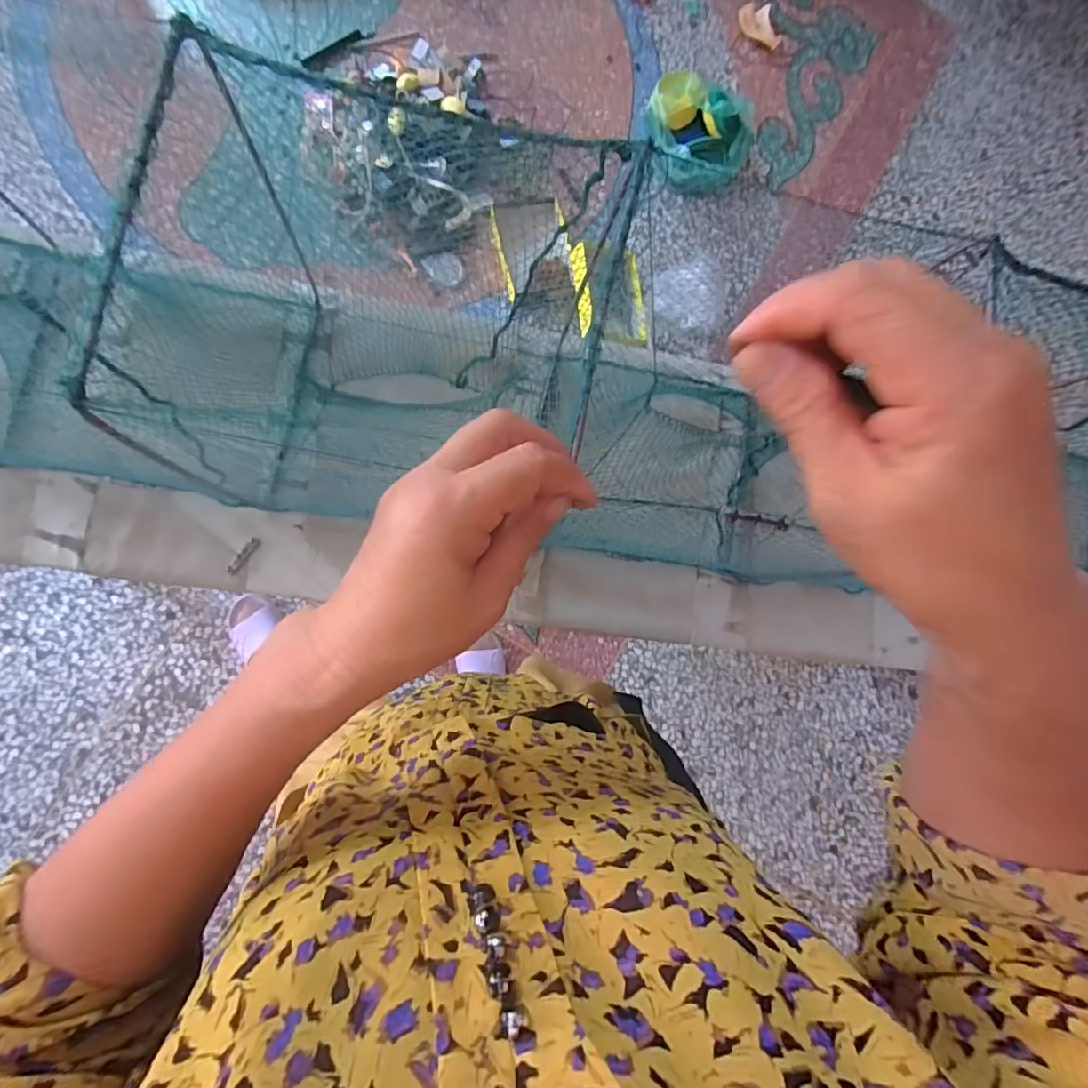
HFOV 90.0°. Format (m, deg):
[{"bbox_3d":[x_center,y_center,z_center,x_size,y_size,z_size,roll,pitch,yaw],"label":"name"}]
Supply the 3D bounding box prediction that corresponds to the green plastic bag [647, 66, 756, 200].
[{"bbox_3d":[0.364,-0.972,1.310,0.269,0.089,0.224,25,84,-6],"label":"green plastic bag"}]

